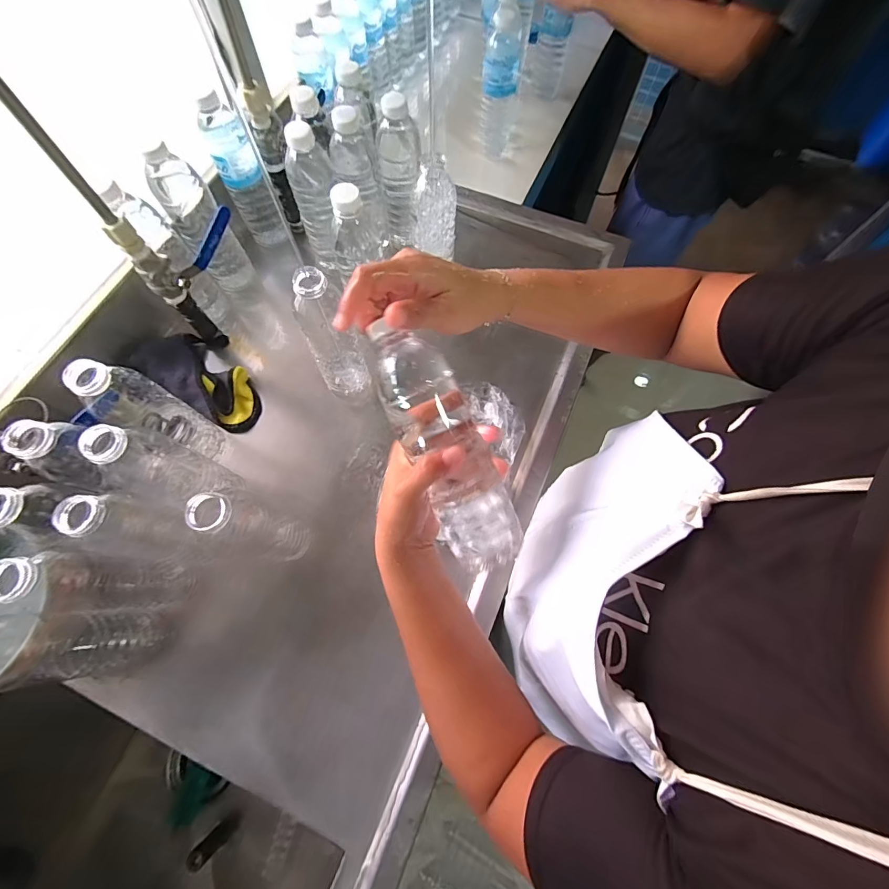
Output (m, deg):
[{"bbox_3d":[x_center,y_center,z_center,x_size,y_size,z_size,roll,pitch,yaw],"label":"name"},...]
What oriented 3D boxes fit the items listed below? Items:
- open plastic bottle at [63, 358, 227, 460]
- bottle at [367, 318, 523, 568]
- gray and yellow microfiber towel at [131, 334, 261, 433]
[{"bbox_3d":[-0.334,-0.038,0.456,0.075,0.202,0.059,32,73,11],"label":"open plastic bottle"},{"bbox_3d":[0.001,0.001,0.330,0.062,0.061,0.198,-27,90,-9],"label":"bottle"},{"bbox_3d":[-0.341,-0.088,0.565,0.178,0.053,0.100,30,73,11],"label":"gray and yellow microfiber towel"}]

